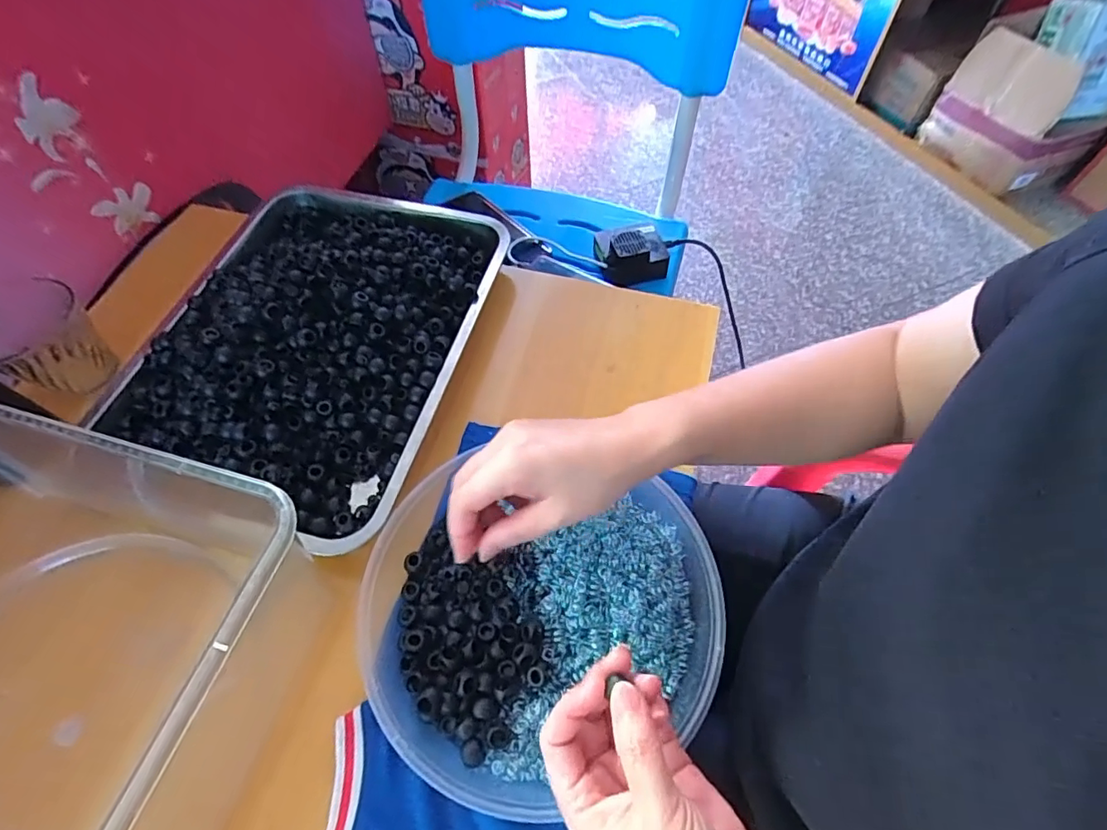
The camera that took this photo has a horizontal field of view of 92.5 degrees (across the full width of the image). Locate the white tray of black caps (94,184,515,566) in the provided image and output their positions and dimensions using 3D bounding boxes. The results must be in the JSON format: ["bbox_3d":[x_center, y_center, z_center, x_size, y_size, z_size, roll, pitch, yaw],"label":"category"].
[{"bbox_3d":[-0.209,-0.085,0.454,0.268,0.078,0.352,13,60,8],"label":"white tray of black caps"}]

